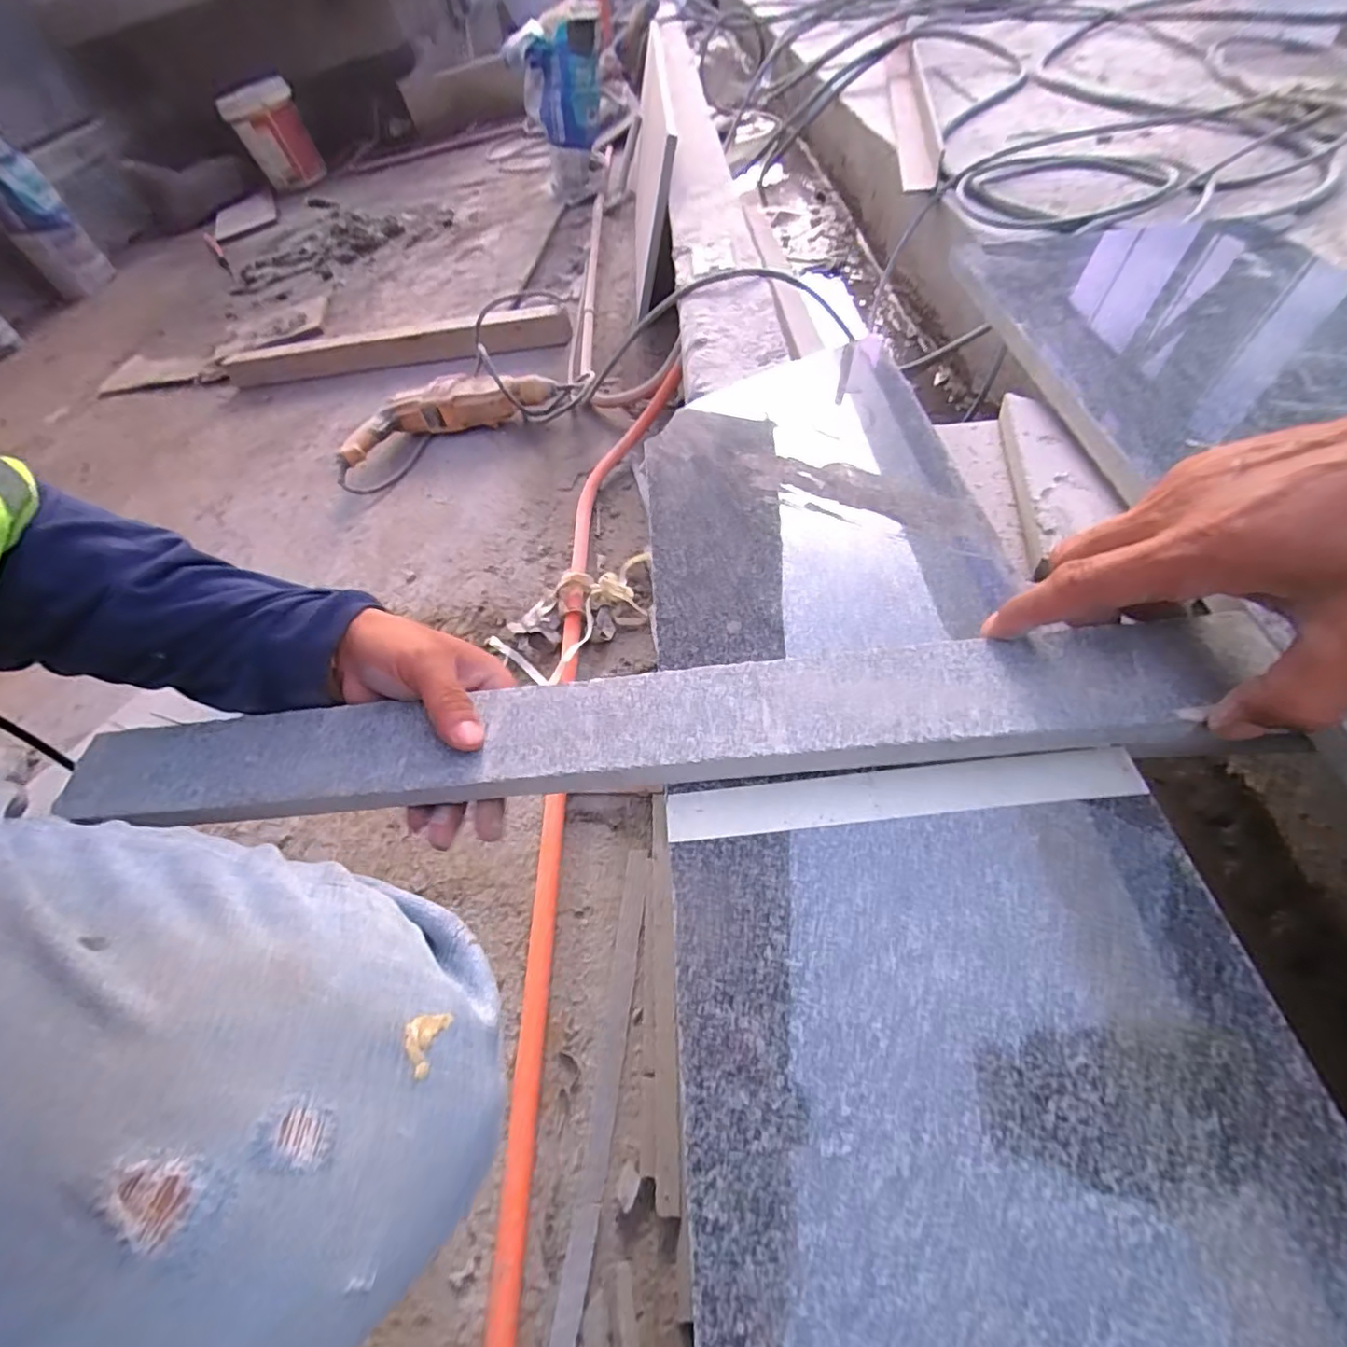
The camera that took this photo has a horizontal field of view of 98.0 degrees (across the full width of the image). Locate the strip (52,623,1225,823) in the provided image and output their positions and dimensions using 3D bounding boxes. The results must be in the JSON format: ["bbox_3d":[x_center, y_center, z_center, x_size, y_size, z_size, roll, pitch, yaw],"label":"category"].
[{"bbox_3d":[-0.039,0.033,0.304,0.556,0.026,0.059,-6,52,6],"label":"strip"}]

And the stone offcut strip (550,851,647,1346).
[{"bbox_3d":[-0.051,0.311,0.456,0.023,0.016,0.340,-1,55,12],"label":"stone offcut strip"}]

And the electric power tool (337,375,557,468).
[{"bbox_3d":[-0.409,-0.474,1.076,0.389,0.090,0.122,-20,53,-2],"label":"electric power tool"}]

